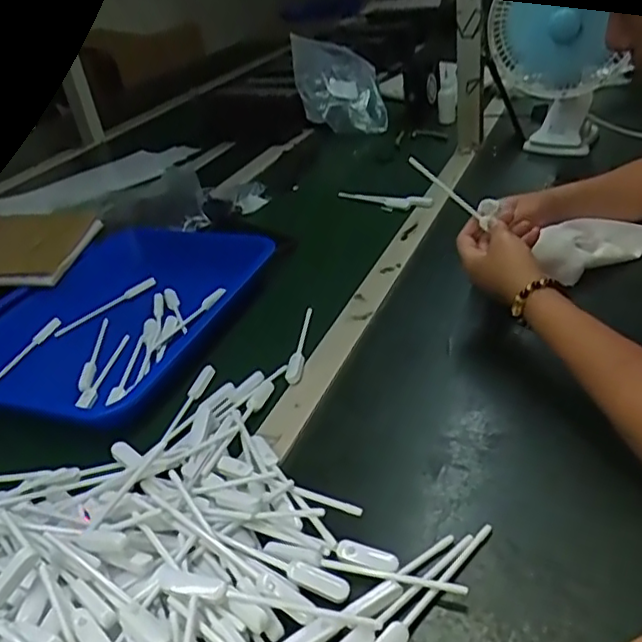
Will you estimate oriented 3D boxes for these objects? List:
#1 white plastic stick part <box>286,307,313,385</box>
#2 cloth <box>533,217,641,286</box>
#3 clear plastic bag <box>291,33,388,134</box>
[{"bbox_3d":[-0.020,0.022,0.671,0.016,0.007,0.140,-2,33,10],"label":"white plastic stick part"},{"bbox_3d":[0.326,-0.090,0.720,0.170,0.068,0.017,-15,4,-16],"label":"cloth"},{"bbox_3d":[0.039,-0.527,1.374,0.184,0.172,0.309,-7,32,0],"label":"clear plastic bag"}]

